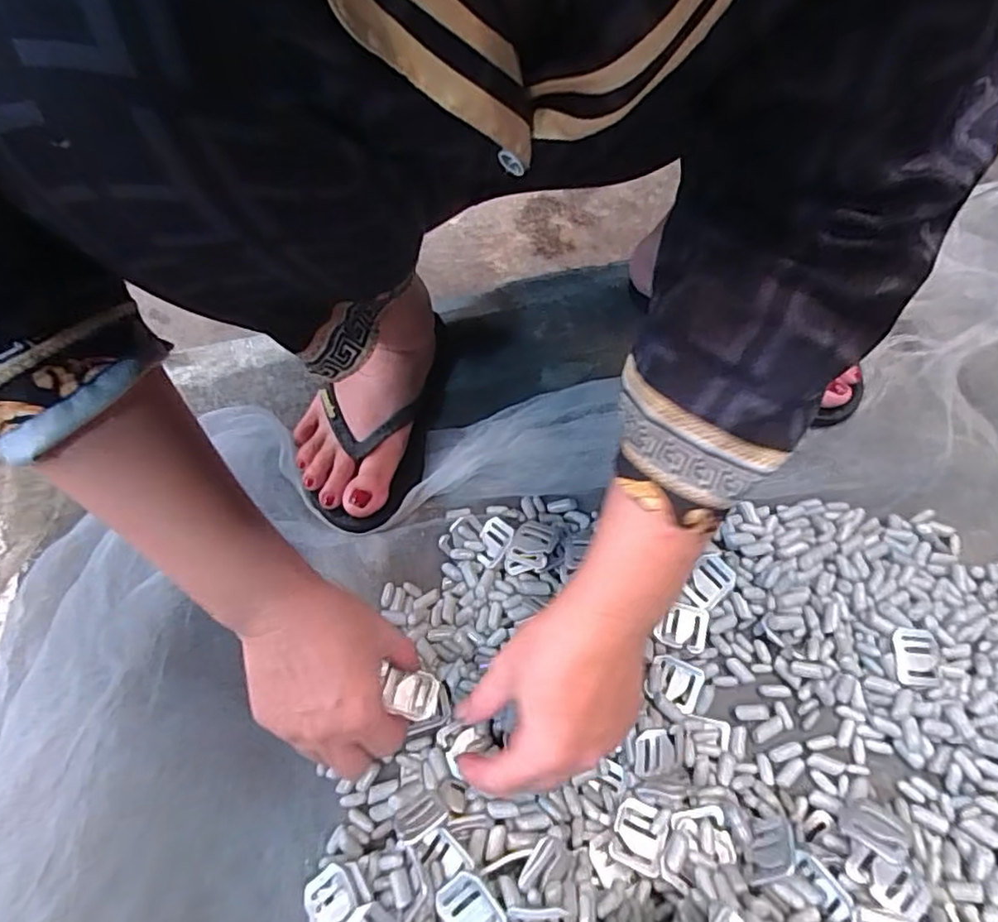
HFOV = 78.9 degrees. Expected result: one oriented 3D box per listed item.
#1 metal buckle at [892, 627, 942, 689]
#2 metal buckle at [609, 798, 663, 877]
[{"bbox_3d":[0.267,0.126,0.389,0.031,0.006,0.035,8,74,-6],"label":"metal buckle"},{"bbox_3d":[0.081,0.219,0.355,0.027,0.005,0.035,15,59,12],"label":"metal buckle"}]

